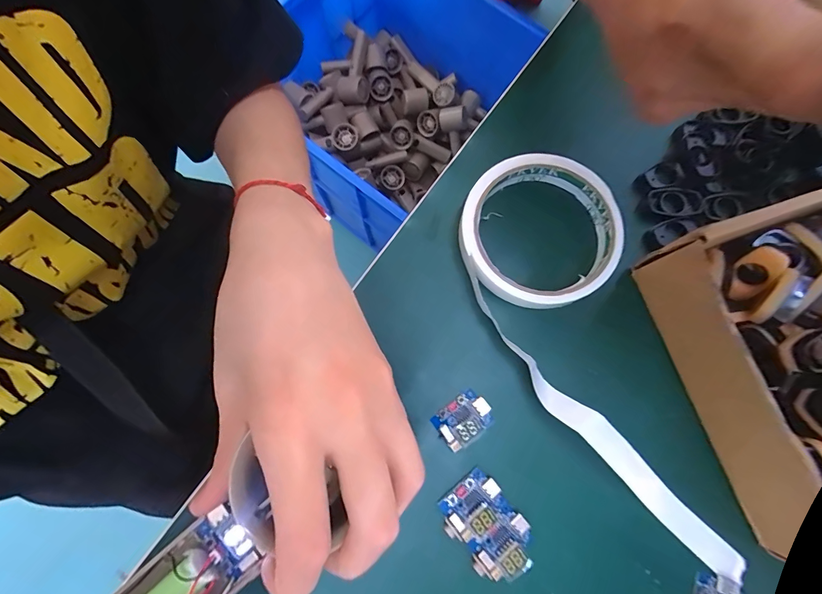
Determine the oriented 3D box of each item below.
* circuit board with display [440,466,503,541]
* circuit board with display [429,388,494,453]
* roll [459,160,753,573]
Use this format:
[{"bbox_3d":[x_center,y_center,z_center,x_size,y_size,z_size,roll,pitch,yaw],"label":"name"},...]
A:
[{"bbox_3d":[0.031,0.107,0.189,0.033,0.012,0.024,-40,81,-9],"label":"circuit board with display"},{"bbox_3d":[0.029,0.065,0.199,0.030,0.012,0.021,-33,80,-8],"label":"circuit board with display"},{"bbox_3d":[0.111,0.028,0.206,0.099,0.022,0.241,-28,79,-7],"label":"roll"}]

